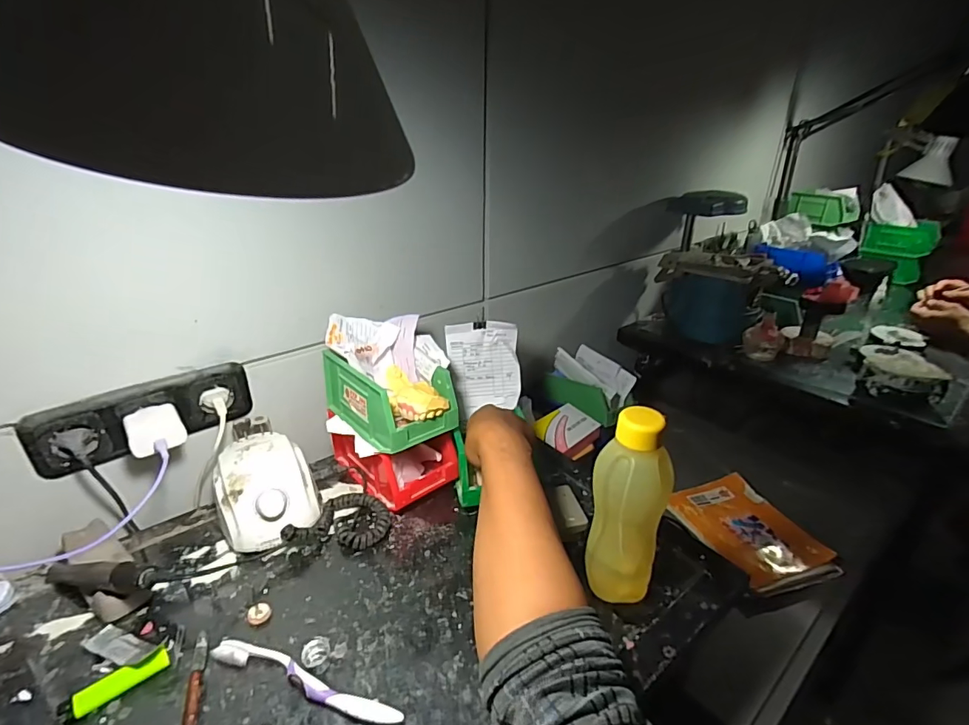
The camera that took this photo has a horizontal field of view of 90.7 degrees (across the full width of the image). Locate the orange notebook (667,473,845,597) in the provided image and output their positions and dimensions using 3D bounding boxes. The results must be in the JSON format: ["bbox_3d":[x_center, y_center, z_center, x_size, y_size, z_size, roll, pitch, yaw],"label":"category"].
[{"bbox_3d":[0.425,0.268,0.778,0.164,0.033,0.218,-9,27,-20],"label":"orange notebook"}]

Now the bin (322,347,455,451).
[{"bbox_3d":[-0.124,0.039,0.619,0.098,0.082,0.167,-22,34,-40],"label":"bin"}]

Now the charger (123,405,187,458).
[{"bbox_3d":[-0.378,0.076,0.550,0.053,0.027,0.063,-19,32,-35],"label":"charger"}]

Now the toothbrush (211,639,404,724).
[{"bbox_3d":[-0.157,0.279,0.420,0.184,0.014,0.024,9,26,16],"label":"toothbrush"}]

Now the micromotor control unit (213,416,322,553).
[{"bbox_3d":[-0.273,0.151,0.598,0.113,0.091,0.154,-14,29,-29],"label":"micromotor control unit"}]

